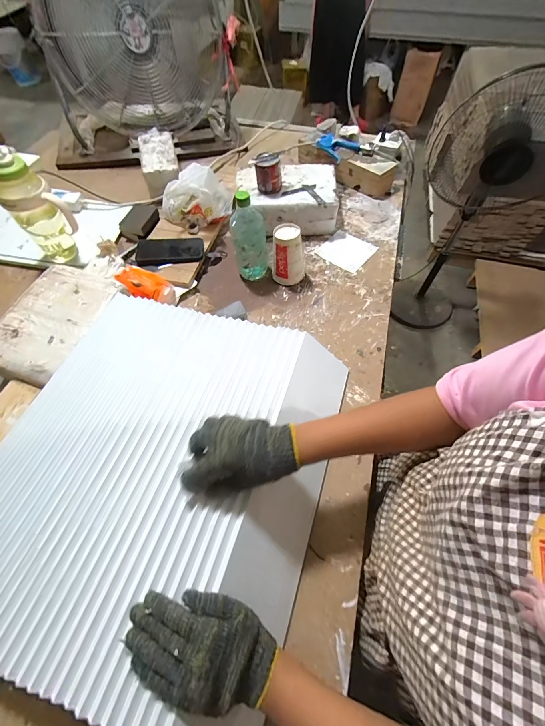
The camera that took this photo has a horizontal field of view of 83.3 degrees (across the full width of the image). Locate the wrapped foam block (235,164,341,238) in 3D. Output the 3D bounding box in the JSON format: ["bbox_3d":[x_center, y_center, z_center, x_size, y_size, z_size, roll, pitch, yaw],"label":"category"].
[{"bbox_3d":[0.037,-0.464,0.864,0.273,0.095,0.194,0,60,1],"label":"wrapped foam block"}]

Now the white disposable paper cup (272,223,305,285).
[{"bbox_3d":[0.041,-0.264,0.745,0.083,0.116,0.086,1,60,1],"label":"white disposable paper cup"}]

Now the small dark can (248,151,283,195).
[{"bbox_3d":[-0.015,-0.494,0.794,0.075,0.073,0.060,5,61,4],"label":"small dark can"}]

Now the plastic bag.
[{"bbox_3d":[-0.218,-0.453,0.844,0.197,0.121,0.150,-8,61,-4],"label":"plastic bag"}]

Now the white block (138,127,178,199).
[{"bbox_3d":[-0.356,-0.639,0.980,0.112,0.077,0.238,-13,61,-6],"label":"white block"}]

